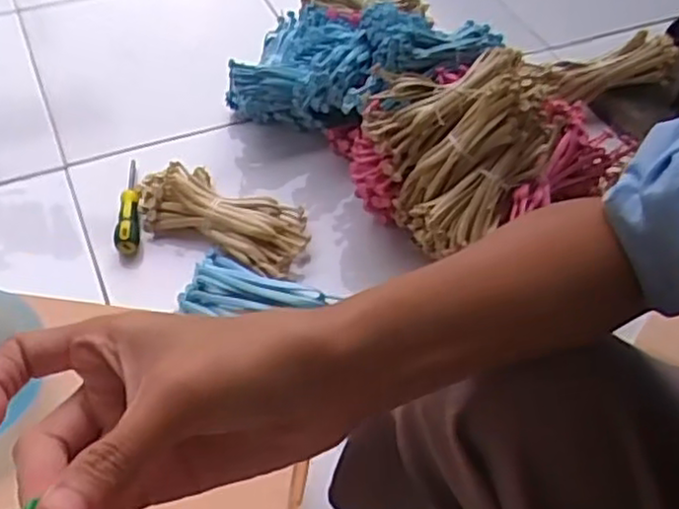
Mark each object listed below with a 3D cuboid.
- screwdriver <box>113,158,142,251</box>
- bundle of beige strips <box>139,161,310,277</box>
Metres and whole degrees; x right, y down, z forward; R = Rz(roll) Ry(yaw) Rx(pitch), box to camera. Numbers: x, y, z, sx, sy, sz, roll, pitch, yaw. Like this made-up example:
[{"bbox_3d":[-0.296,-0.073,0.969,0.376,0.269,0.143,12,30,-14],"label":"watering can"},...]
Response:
[{"bbox_3d":[-0.266,-0.067,0.905,0.028,0.027,0.165,-3,52,-7],"label":"screwdriver"},{"bbox_3d":[-0.142,-0.050,0.891,0.213,0.058,0.102,22,53,12],"label":"bundle of beige strips"}]

